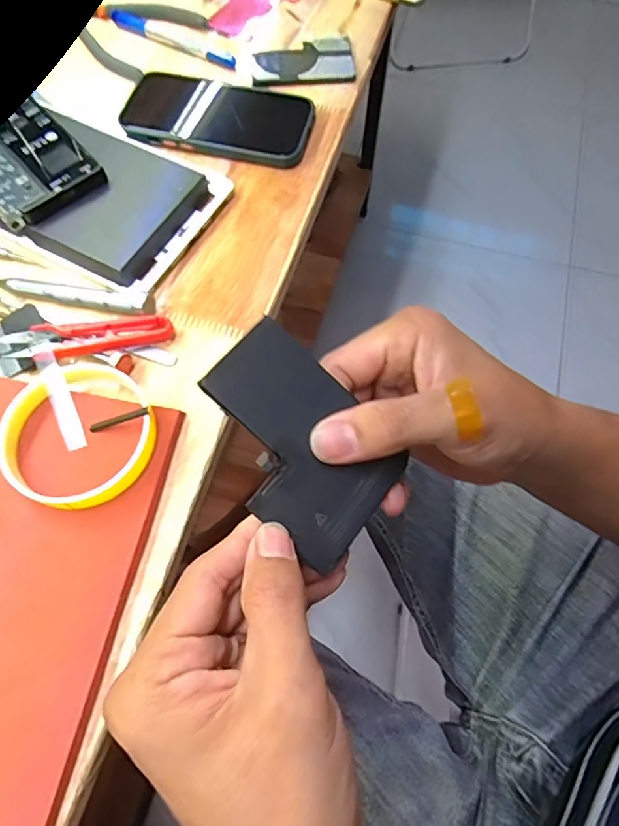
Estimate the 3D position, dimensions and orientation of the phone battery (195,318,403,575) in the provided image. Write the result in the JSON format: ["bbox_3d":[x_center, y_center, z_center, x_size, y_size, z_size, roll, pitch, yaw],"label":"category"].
[{"bbox_3d":[-0.005,0.011,0.209,0.089,0.004,0.062,44,67,-6],"label":"phone battery"}]

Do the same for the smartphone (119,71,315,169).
[{"bbox_3d":[-0.076,-0.238,0.403,0.154,0.013,0.073,11,66,6],"label":"smartphone"}]

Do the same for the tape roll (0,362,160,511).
[{"bbox_3d":[-0.129,0.012,0.284,0.078,0.020,0.082,0,66,0],"label":"tape roll"}]

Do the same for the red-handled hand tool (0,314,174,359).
[{"bbox_3d":[-0.137,-0.045,0.311,0.100,0.021,0.027,-11,66,-4],"label":"red-handled hand tool"}]

